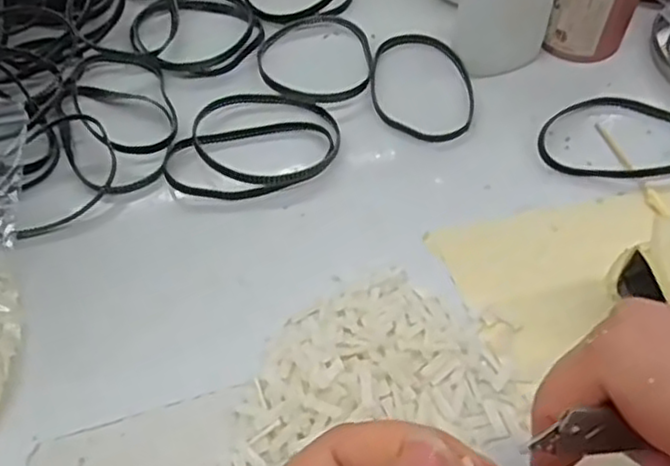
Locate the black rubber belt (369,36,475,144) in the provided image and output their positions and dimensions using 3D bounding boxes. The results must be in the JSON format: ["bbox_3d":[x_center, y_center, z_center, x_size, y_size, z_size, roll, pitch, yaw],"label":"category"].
[{"bbox_3d":[0.041,-0.071,0.332,0.049,0.004,0.066,-7,57,-6],"label":"black rubber belt"}]

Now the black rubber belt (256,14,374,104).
[{"bbox_3d":[-0.009,-0.085,0.340,0.057,0.006,0.061,1,57,-1],"label":"black rubber belt"}]

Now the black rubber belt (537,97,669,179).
[{"bbox_3d":[0.127,-0.043,0.314,0.071,0.008,0.046,7,57,4],"label":"black rubber belt"}]

